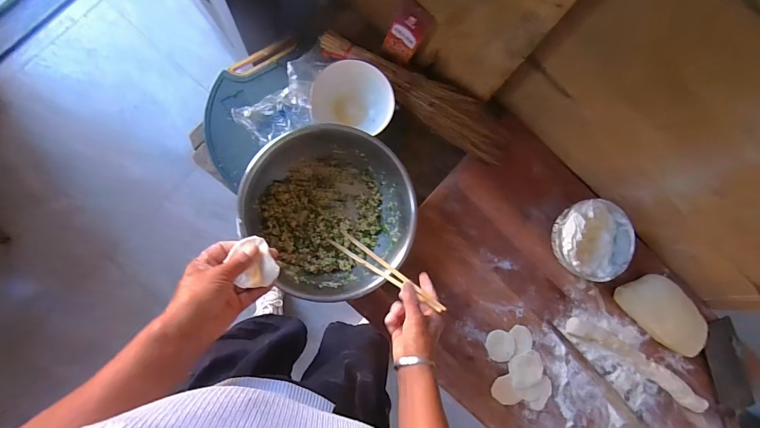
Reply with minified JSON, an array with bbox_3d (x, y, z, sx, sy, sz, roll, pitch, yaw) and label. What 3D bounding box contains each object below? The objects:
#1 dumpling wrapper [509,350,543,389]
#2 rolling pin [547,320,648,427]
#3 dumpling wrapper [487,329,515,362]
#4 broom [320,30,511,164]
[{"bbox_3d":[0.273,0.288,0.677,0.065,0.010,0.063,0,87,-8],"label":"dumpling wrapper"},{"bbox_3d":[0.457,0.361,0.690,0.025,0.023,0.383,-43,93,-8],"label":"rolling pin"},{"bbox_3d":[0.225,0.247,0.676,0.051,0.008,0.057,-5,88,-9],"label":"dumpling wrapper"},{"bbox_3d":[0.067,-0.219,0.662,0.390,0.042,0.085,27,83,-6],"label":"broom"}]

